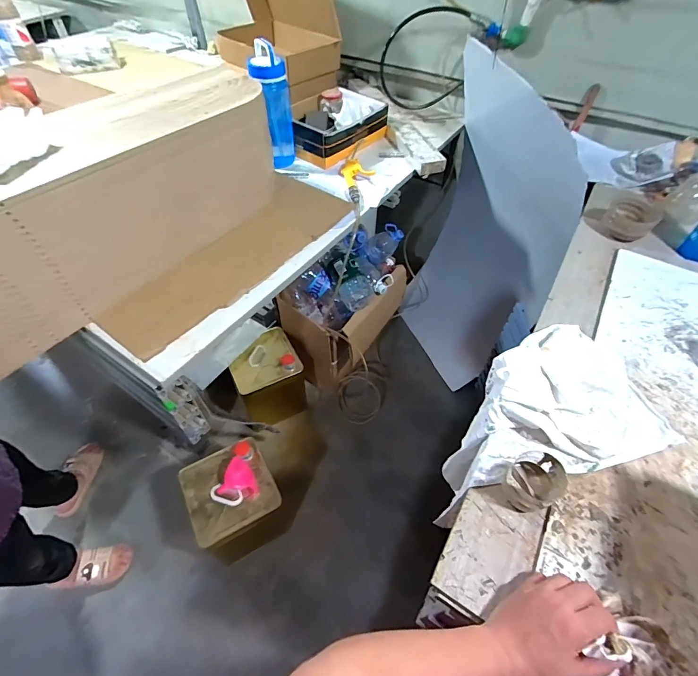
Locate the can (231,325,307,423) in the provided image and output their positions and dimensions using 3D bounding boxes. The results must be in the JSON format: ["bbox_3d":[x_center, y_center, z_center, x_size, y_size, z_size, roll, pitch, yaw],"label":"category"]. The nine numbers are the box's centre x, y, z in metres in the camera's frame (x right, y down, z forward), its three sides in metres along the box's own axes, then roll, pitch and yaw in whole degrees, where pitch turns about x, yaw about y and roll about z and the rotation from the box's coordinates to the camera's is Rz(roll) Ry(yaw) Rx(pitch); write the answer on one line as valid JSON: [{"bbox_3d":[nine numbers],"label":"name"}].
[{"bbox_3d":[-0.306,0.152,1.441,0.236,0.259,0.266,-21,55,-16],"label":"can"}]

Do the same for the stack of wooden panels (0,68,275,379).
[{"bbox_3d":[-0.461,-0.277,0.730,0.215,0.246,0.748,27,56,20],"label":"stack of wooden panels"}]

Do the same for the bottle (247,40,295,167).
[{"bbox_3d":[-0.205,-0.624,1.022,0.092,0.286,0.080,-8,52,-7],"label":"bottle"}]

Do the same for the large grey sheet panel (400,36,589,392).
[{"bbox_3d":[0.470,-0.320,1.400,0.240,1.106,0.604,-25,56,-19],"label":"large grey sheet panel"}]

